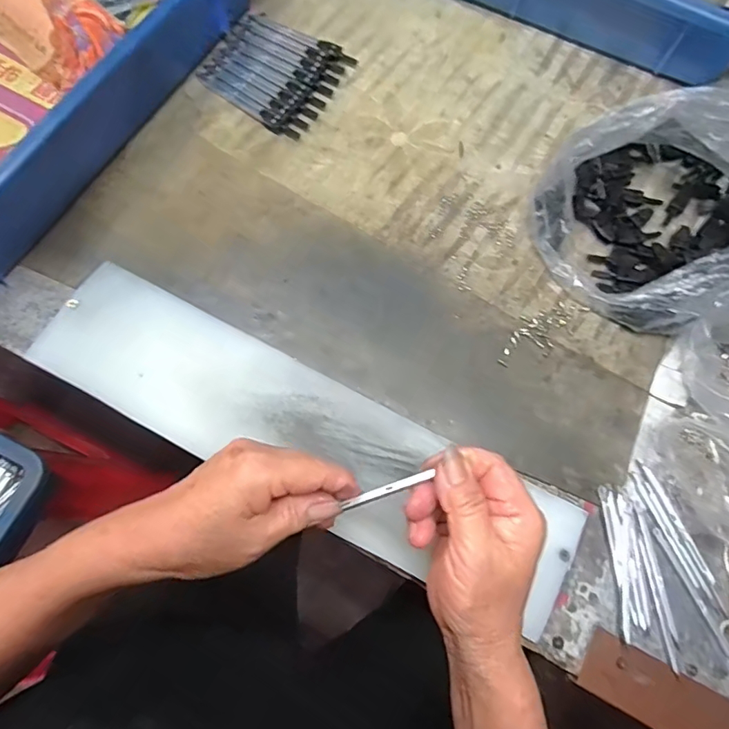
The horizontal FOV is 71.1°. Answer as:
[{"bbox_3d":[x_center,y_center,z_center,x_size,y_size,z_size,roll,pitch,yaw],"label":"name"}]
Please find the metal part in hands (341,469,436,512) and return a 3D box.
[{"bbox_3d":[0.012,0.070,0.287,0.054,0.004,0.006,-25,72,14],"label":"metal part in hands"}]

